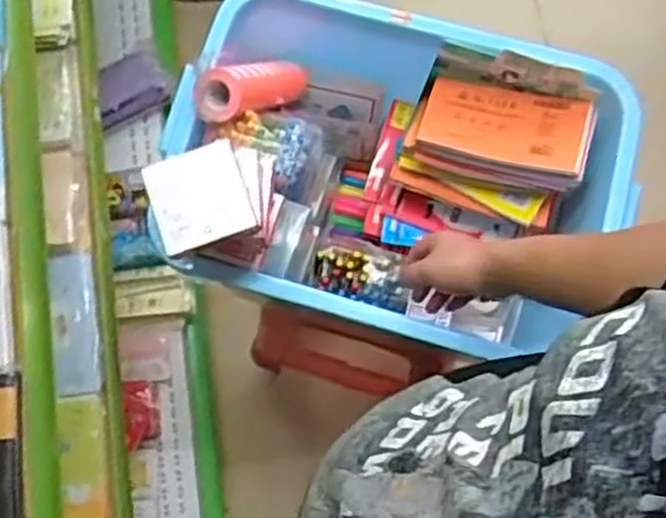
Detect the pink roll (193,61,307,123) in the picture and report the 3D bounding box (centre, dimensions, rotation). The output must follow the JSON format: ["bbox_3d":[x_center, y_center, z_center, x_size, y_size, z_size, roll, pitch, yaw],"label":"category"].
[{"bbox_3d":[-0.087,-0.192,0.910,0.044,0.198,0.059,38,114,8],"label":"pink roll"}]

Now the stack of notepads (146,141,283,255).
[{"bbox_3d":[-0.107,-0.057,0.734,0.112,0.039,0.089,-13,87,-3],"label":"stack of notepads"}]

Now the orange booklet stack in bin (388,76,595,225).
[{"bbox_3d":[0.185,-0.118,0.935,0.210,0.149,0.082,13,53,17],"label":"orange booklet stack in bin"}]

